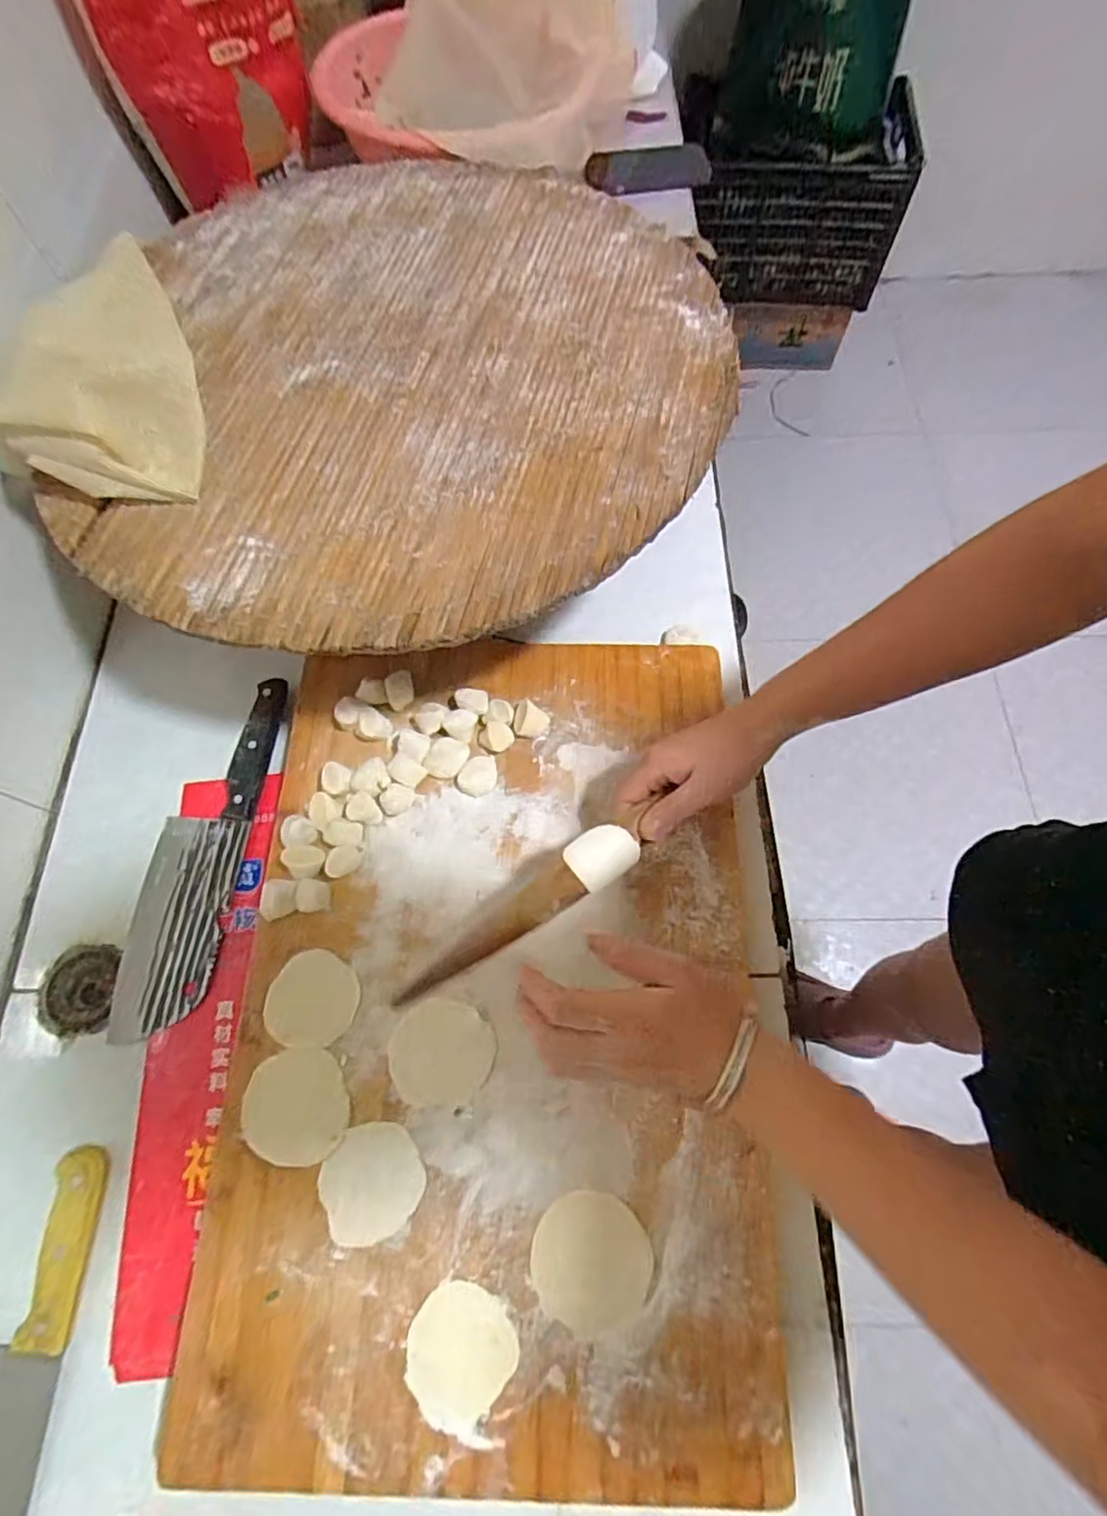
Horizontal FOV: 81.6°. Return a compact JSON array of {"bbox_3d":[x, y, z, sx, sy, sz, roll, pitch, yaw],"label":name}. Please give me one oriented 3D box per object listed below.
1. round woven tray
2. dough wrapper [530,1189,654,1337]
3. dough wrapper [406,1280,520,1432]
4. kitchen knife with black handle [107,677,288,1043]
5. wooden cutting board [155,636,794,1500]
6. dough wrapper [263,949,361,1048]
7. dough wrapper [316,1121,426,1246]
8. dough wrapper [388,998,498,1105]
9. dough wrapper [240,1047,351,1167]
[{"bbox_3d":[-0.104,-0.311,0.512,0.465,0.009,0.512,6,69,3],"label":"round woven tray"},{"bbox_3d":[0.024,0.322,0.410,0.074,0.004,0.072,7,69,4],"label":"dough wrapper"},{"bbox_3d":[-0.058,0.363,0.391,0.062,0.004,0.065,0,68,1],"label":"dough wrapper"},{"bbox_3d":[-0.292,0.071,0.526,0.075,0.018,0.292,5,69,3],"label":"kitchen knife with black handle"},{"bbox_3d":[-0.040,0.164,0.474,0.396,0.036,0.562,1,68,1],"label":"wooden cutting board"},{"bbox_3d":[-0.175,0.175,0.467,0.063,0.004,0.063,8,68,0],"label":"dough wrapper"},{"bbox_3d":[-0.121,0.280,0.425,0.064,0.005,0.064,0,68,1],"label":"dough wrapper"},{"bbox_3d":[-0.079,0.207,0.454,0.073,0.004,0.065,-5,68,-1],"label":"dough wrapper"},{"bbox_3d":[-0.178,0.240,0.441,0.069,0.004,0.071,0,68,1],"label":"dough wrapper"}]

